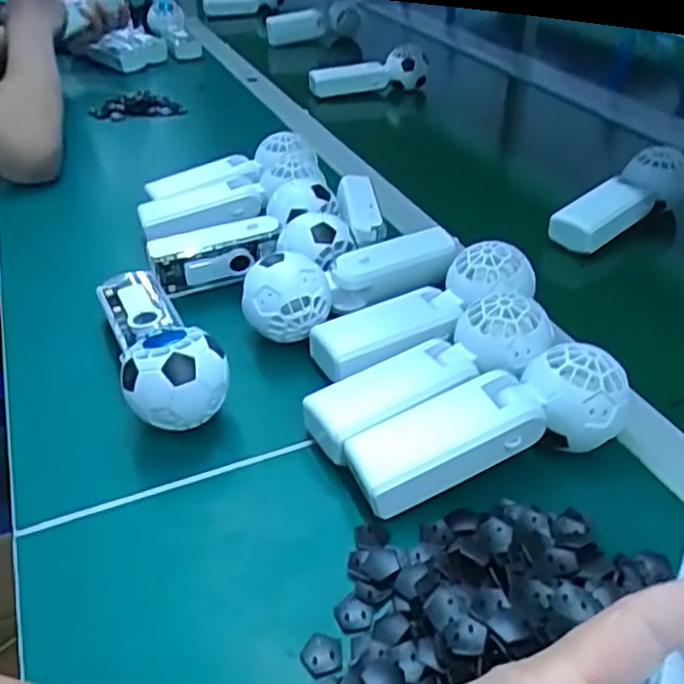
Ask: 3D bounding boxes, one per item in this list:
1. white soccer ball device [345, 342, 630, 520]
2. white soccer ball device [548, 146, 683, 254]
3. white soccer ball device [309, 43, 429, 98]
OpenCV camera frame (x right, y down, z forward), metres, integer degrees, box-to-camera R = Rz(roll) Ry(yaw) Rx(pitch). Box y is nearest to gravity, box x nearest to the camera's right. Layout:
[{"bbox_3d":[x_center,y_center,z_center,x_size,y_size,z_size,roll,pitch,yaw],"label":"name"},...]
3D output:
[{"bbox_3d":[0.084,0.048,0.390,0.164,0.049,0.052,-15,39,-13],"label":"white soccer ball device"},{"bbox_3d":[0.261,-0.137,0.645,0.167,0.044,0.048,-29,44,-28],"label":"white soccer ball device"},{"bbox_3d":[0.038,-0.386,0.992,0.173,0.068,0.050,-5,37,-8],"label":"white soccer ball device"}]

